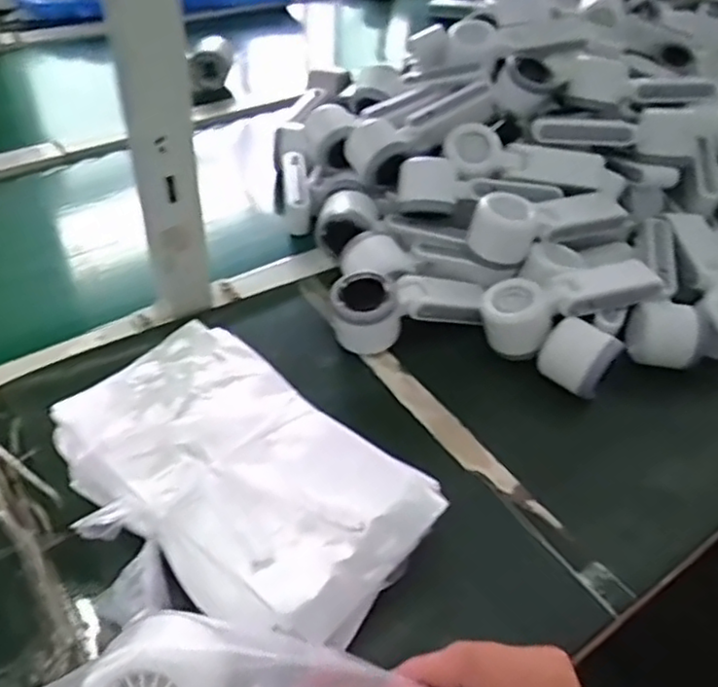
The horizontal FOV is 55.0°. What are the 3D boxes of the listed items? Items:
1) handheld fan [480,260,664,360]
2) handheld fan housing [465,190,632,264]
[{"bbox_3d":[0.196,-0.040,0.642,0.169,0.054,0.063,-15,48,-20],"label":"handheld fan"},{"bbox_3d":[0.186,-0.116,0.675,0.168,0.061,0.060,-9,47,-15],"label":"handheld fan housing"}]

